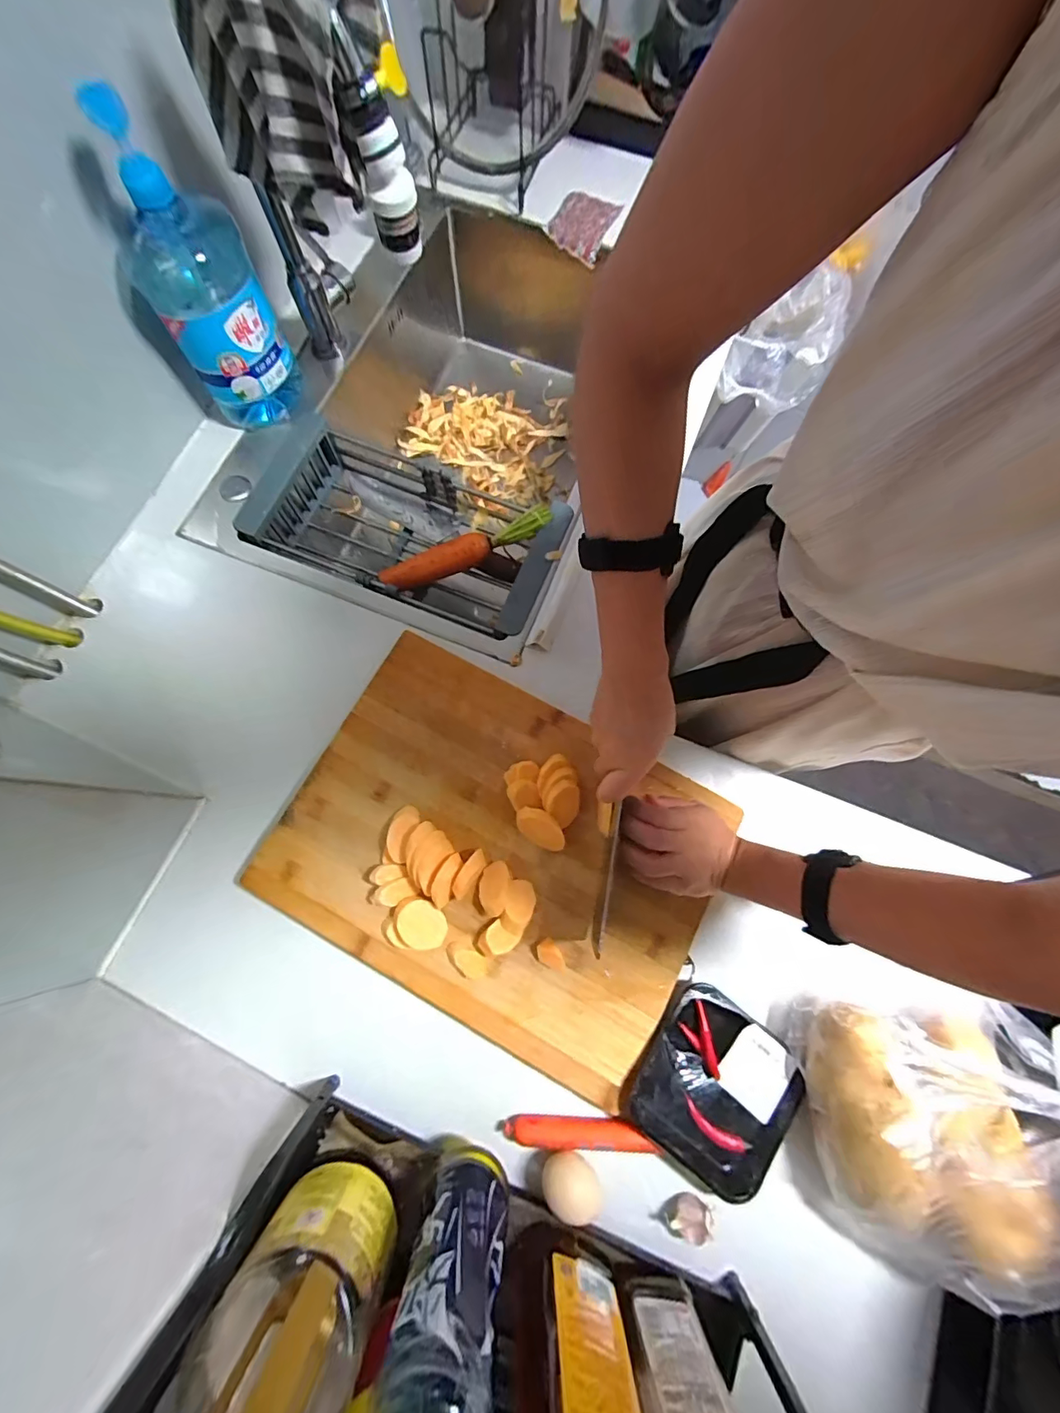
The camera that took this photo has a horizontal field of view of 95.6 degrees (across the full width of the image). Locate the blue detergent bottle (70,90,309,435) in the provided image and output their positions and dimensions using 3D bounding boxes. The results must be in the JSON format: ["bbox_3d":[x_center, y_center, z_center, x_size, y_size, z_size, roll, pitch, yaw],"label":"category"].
[{"bbox_3d":[-0.334,-0.426,0.504,0.106,0.273,0.070,-24,78,-7],"label":"blue detergent bottle"}]

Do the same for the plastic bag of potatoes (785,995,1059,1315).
[{"bbox_3d":[0.358,0.352,0.388,0.221,0.106,0.190,-2,76,-2],"label":"plastic bag of potatoes"}]

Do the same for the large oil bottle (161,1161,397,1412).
[{"bbox_3d":[-0.155,0.398,0.266,0.094,0.234,0.104,21,76,4],"label":"large oil bottle"}]

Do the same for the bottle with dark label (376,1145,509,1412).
[{"bbox_3d":[-0.053,0.392,0.304,0.063,0.235,0.077,13,76,2],"label":"bottle with dark label"}]

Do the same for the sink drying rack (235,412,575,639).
[{"bbox_3d":[-0.154,-0.219,0.635,0.379,0.091,0.193,21,76,4],"label":"sink drying rack"}]

